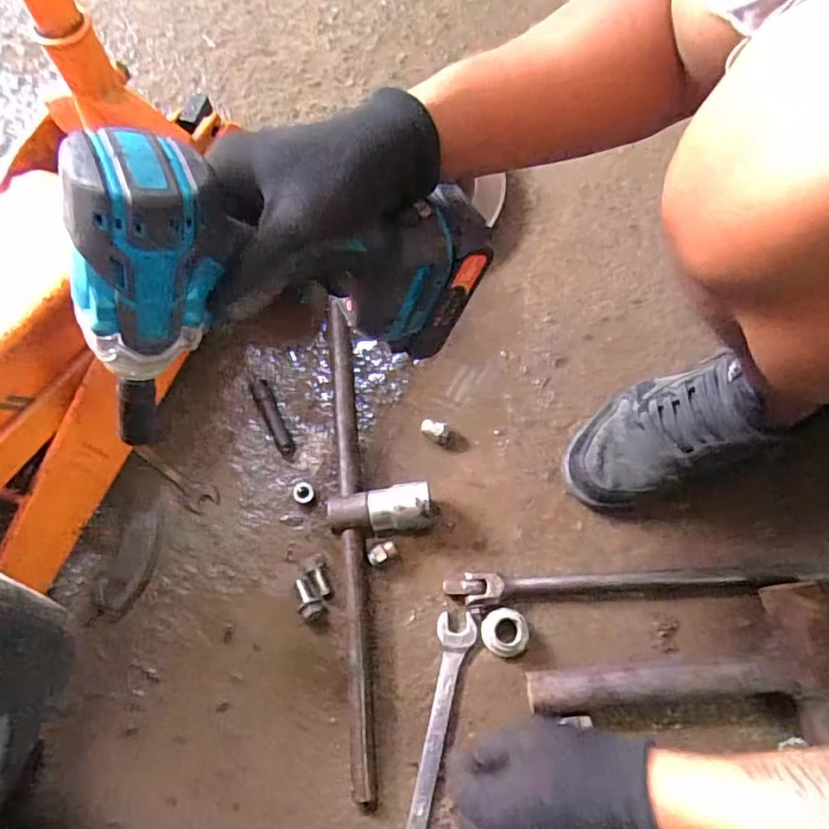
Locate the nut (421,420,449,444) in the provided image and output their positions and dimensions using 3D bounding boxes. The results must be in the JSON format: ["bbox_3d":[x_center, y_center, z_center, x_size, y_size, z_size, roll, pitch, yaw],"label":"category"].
[{"bbox_3d":[0.021,0.016,0.589,0.029,0.021,0.016,25,72,12],"label":"nut"}]

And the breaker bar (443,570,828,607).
[{"bbox_3d":[0.216,0.153,0.526,0.372,0.020,0.025,-2,68,2],"label":"breaker bar"}]

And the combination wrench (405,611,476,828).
[{"bbox_3d":[0.017,0.276,0.494,0.031,0.008,0.204,12,70,7],"label":"combination wrench"}]

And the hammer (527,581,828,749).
[{"bbox_3d":[0.224,0.217,0.487,0.258,0.045,0.121,-5,68,1],"label":"hammer"}]

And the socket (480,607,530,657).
[{"bbox_3d":[0.080,0.194,0.516,0.040,0.022,0.039,-7,68,0],"label":"socket"}]

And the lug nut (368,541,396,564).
[{"bbox_3d":[-0.030,0.130,0.542,0.027,0.014,0.017,-23,69,-6],"label":"lug nut"}]

